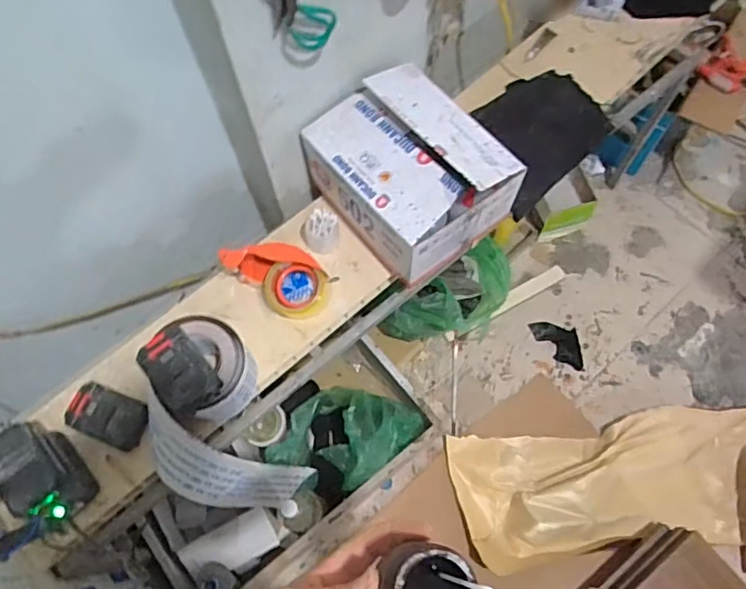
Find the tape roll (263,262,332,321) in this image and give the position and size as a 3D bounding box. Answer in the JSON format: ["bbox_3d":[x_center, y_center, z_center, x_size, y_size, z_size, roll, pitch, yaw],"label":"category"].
[{"bbox_3d":[-0.124,-0.005,0.939,0.097,0.050,0.082,12,69,7],"label":"tape roll"}]

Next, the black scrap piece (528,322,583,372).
[{"bbox_3d":[0.466,0.127,1.471,0.137,0.010,0.107,9,69,6],"label":"black scrap piece"}]

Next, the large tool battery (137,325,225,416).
[{"bbox_3d":[-0.271,0.105,0.801,0.077,0.042,0.115,-40,72,-13],"label":"large tool battery"}]

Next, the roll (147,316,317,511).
[{"bbox_3d":[-0.245,0.218,0.934,0.188,0.351,0.255,-24,69,-7],"label":"roll"}]

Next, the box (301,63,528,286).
[{"bbox_3d":[0.060,-0.199,0.938,0.229,0.170,0.267,-36,71,-12],"label":"box"}]

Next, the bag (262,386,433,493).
[{"bbox_3d":[-0.051,0.309,1.251,0.284,0.181,0.216,20,70,10],"label":"bag"}]

